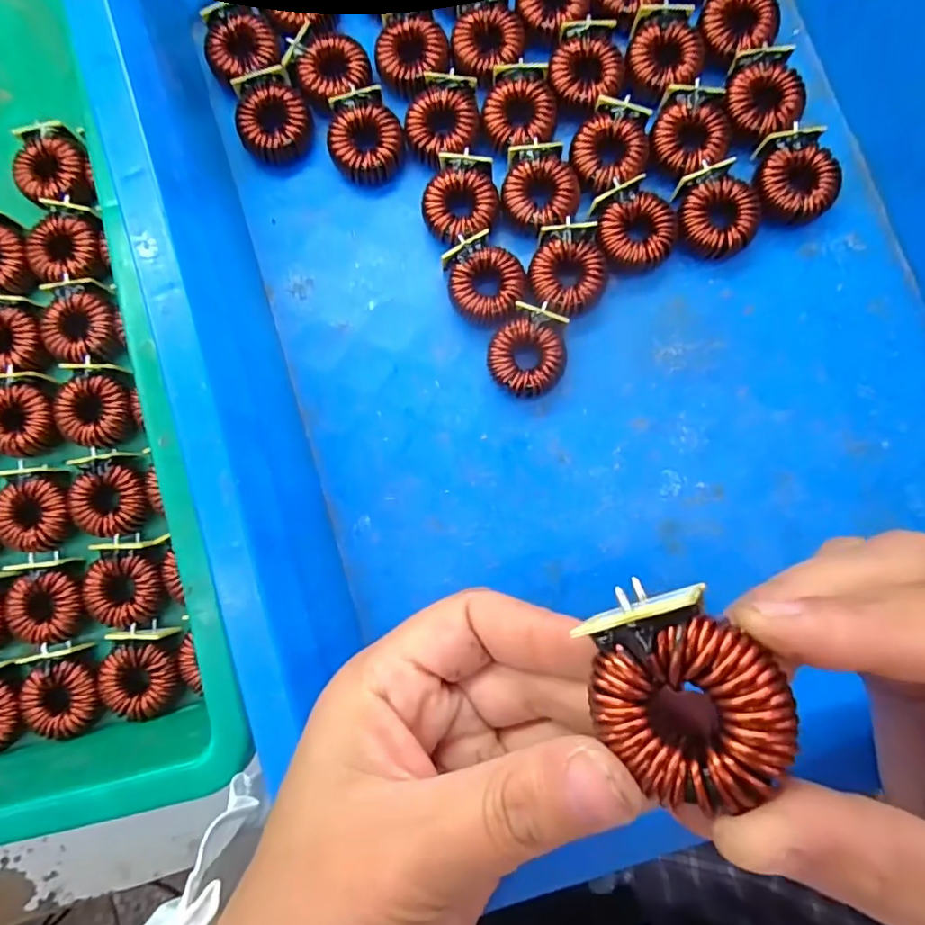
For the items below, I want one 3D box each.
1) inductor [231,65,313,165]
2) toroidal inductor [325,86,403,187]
[{"bbox_3d":[-0.095,-0.173,0.275,0.034,0.014,0.041,-21,84,1],"label":"inductor"},{"bbox_3d":[-0.048,-0.161,0.273,0.035,0.017,0.043,-11,85,2],"label":"toroidal inductor"}]

